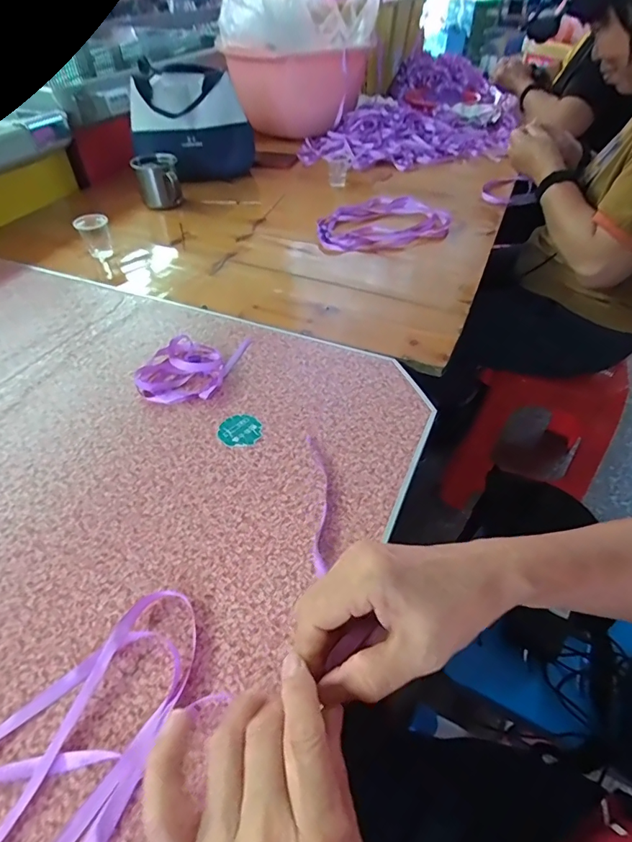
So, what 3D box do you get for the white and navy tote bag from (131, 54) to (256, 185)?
[{"bbox_3d":[-0.264,-0.633,0.966,0.245,0.187,0.100,-3,47,-3],"label":"white and navy tote bag"}]

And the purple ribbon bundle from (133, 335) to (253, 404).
[{"bbox_3d":[-0.152,-0.068,0.541,0.097,0.017,0.126,11,48,11],"label":"purple ribbon bundle"}]

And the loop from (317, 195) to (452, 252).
[{"bbox_3d":[0.122,-0.363,0.820,0.245,0.014,0.181,-32,54,-26],"label":"loop"}]

